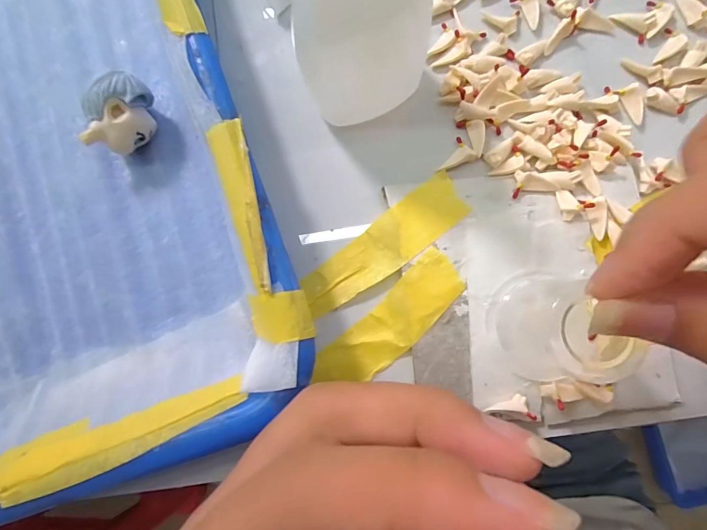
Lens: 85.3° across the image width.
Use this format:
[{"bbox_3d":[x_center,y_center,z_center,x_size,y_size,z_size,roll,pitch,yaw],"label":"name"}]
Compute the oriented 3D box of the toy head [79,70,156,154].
[{"bbox_3d":[-0.085,-0.055,0.140,0.016,0.025,0.026,4,83,2],"label":"toy head"}]

